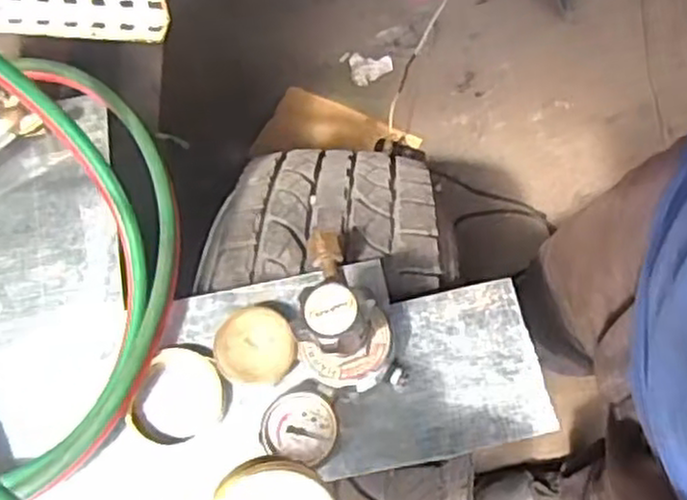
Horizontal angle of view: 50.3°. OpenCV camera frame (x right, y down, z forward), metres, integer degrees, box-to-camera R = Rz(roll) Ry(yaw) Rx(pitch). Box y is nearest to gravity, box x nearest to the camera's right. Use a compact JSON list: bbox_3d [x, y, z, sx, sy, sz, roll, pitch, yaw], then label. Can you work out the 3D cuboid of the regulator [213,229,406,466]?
[{"bbox_3d":[-0.029,0.071,0.560,0.135,0.122,0.152,-34,77,-8],"label":"regulator"}]

